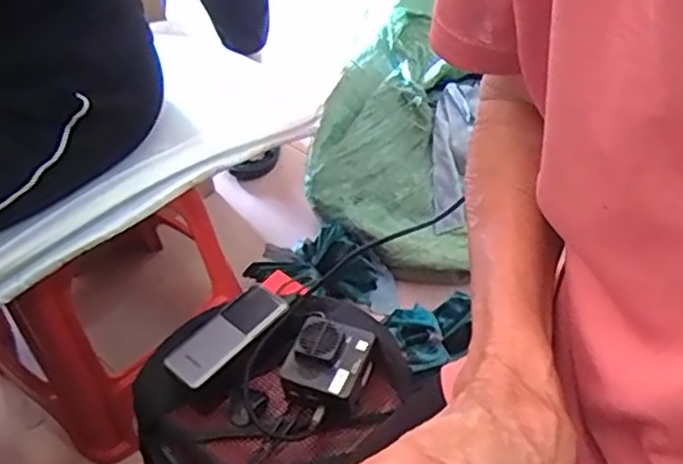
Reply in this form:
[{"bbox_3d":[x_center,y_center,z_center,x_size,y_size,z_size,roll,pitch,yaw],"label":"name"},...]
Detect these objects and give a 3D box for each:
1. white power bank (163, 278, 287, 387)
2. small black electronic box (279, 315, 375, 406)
[{"bbox_3d":[-0.113,0.099,0.664,0.047,0.018,0.128,31,55,29],"label":"white power bank"},{"bbox_3d":[-0.013,0.124,0.647,0.075,0.043,0.076,16,49,18],"label":"small black electronic box"}]

